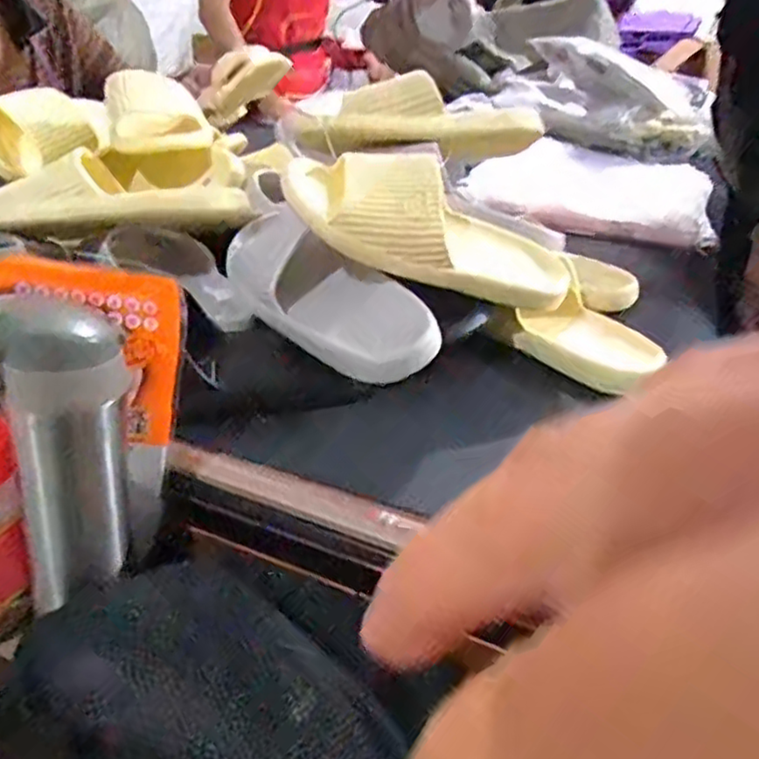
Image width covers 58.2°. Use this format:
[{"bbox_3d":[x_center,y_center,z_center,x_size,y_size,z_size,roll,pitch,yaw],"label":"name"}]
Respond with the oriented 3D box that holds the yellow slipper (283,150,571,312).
[{"bbox_3d":[0.050,-0.126,0.556,0.246,0.080,0.099,17,25,-21],"label":"yellow slipper"}]

